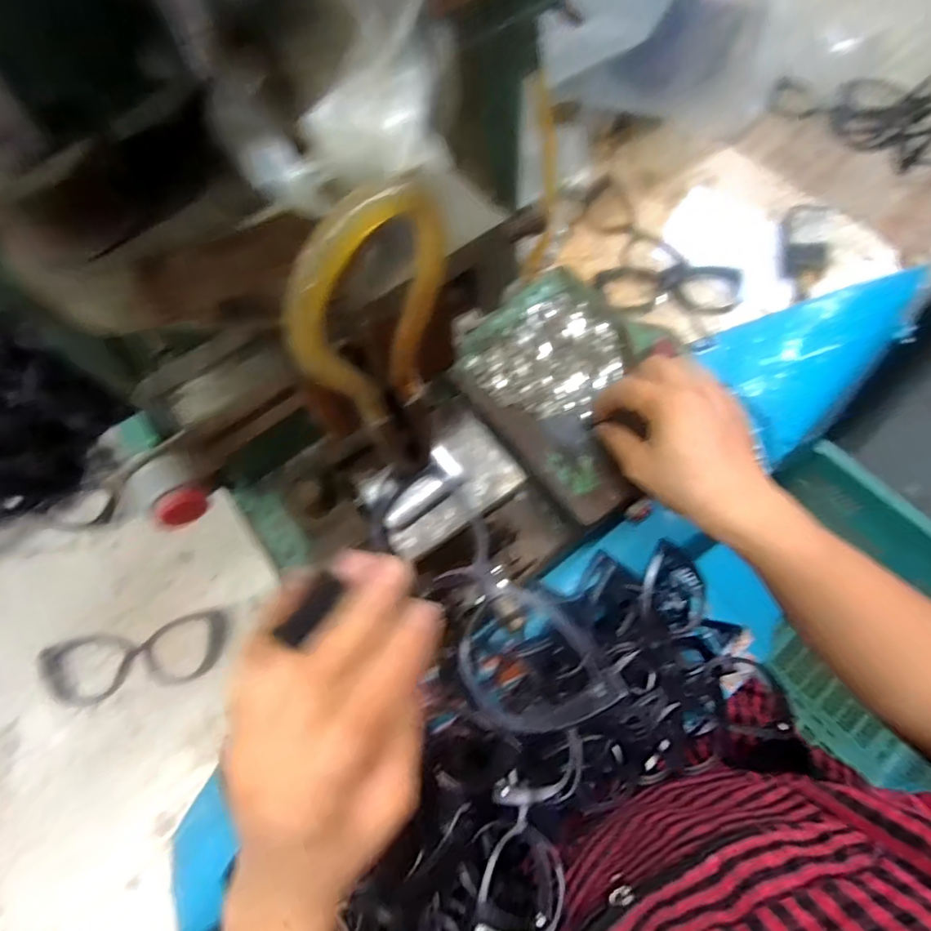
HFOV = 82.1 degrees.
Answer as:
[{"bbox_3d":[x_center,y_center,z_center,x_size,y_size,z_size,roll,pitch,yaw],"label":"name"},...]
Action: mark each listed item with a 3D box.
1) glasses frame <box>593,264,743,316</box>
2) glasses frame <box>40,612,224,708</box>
[{"bbox_3d":[0.232,-0.198,0.598,0.164,0.015,0.067,0,69,3],"label":"glasses frame"},{"bbox_3d":[-0.279,0.162,0.450,0.149,0.014,0.053,-13,69,-2],"label":"glasses frame"}]

